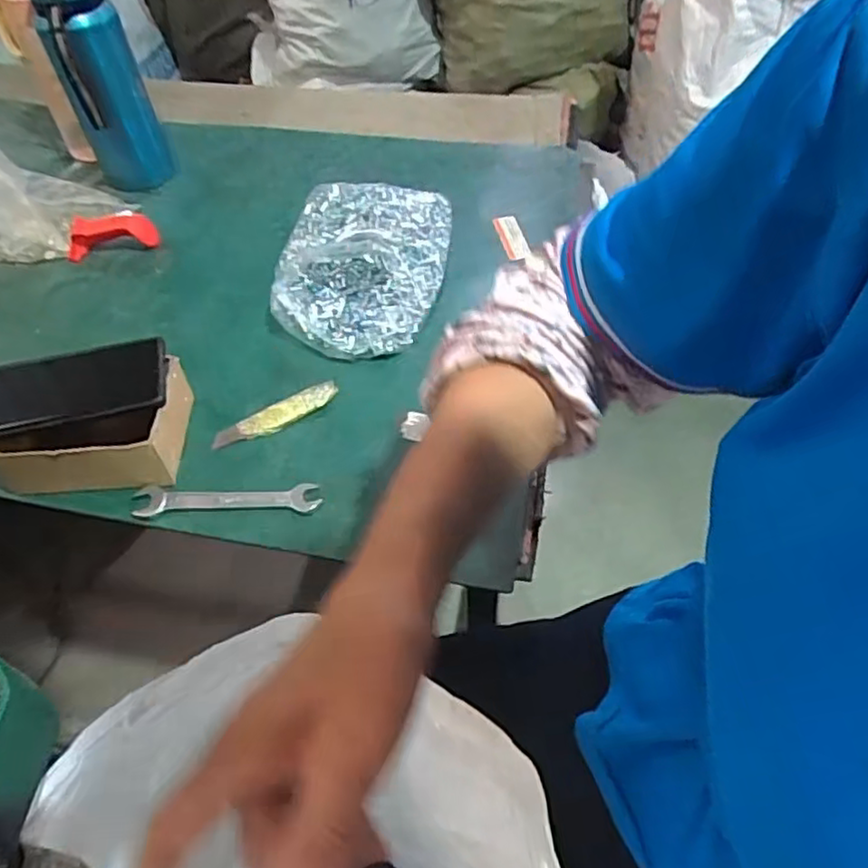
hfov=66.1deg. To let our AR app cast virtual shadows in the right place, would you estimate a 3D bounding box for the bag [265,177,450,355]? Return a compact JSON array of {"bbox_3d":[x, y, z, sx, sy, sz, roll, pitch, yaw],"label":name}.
[{"bbox_3d":[-0.069,-0.174,0.653,0.153,0.045,0.217,7,52,9],"label":"bag"}]

